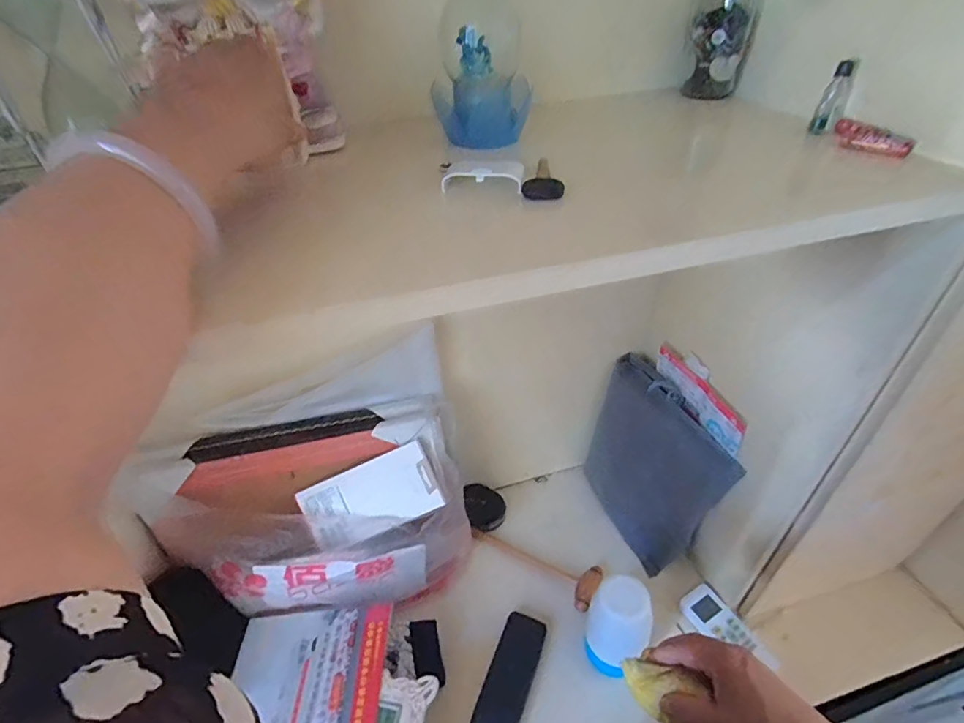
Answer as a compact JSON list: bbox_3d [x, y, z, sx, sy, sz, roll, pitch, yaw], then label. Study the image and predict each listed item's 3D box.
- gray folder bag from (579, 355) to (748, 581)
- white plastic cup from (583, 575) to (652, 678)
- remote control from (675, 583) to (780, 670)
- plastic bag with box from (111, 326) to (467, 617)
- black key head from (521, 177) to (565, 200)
[{"bbox_3d":[0.257,0.159,0.763,0.045,0.265,0.219,-13,44,-34],"label":"gray folder bag"},{"bbox_3d":[0.170,0.338,0.625,0.075,0.153,0.066,18,44,21],"label":"white plastic cup"},{"bbox_3d":[0.337,0.373,0.687,0.053,0.019,0.127,-23,45,-23],"label":"remote control"},{"bbox_3d":[-0.227,0.192,0.651,0.405,0.332,0.169,-9,41,-9],"label":"plastic bag with box"},{"bbox_3d":[0.041,-0.116,0.330,0.028,0.005,0.028,4,41,6],"label":"black key head"}]

